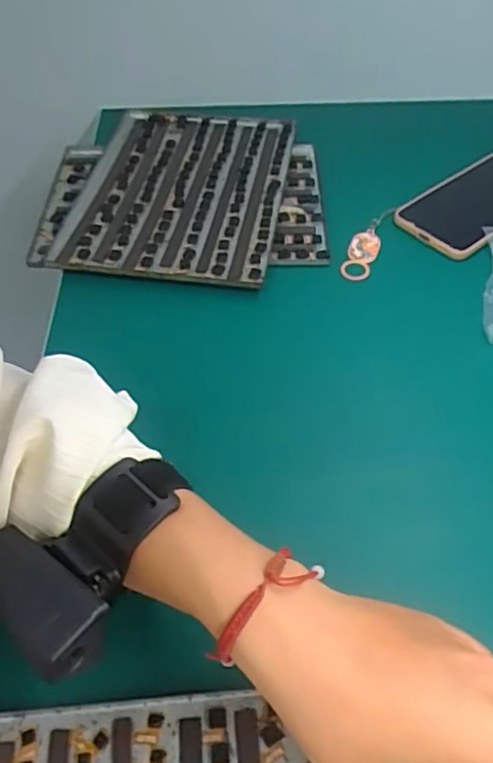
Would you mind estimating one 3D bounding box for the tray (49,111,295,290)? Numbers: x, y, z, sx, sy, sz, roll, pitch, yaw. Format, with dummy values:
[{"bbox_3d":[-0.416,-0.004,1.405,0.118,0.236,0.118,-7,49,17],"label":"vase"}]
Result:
[{"bbox_3d":[-0.058,-0.177,0.571,0.178,0.017,0.241,5,50,6],"label":"tray"}]

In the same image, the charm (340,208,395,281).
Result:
[{"bbox_3d":[0.101,-0.118,0.517,0.023,0.011,0.093,16,52,15],"label":"charm"}]

